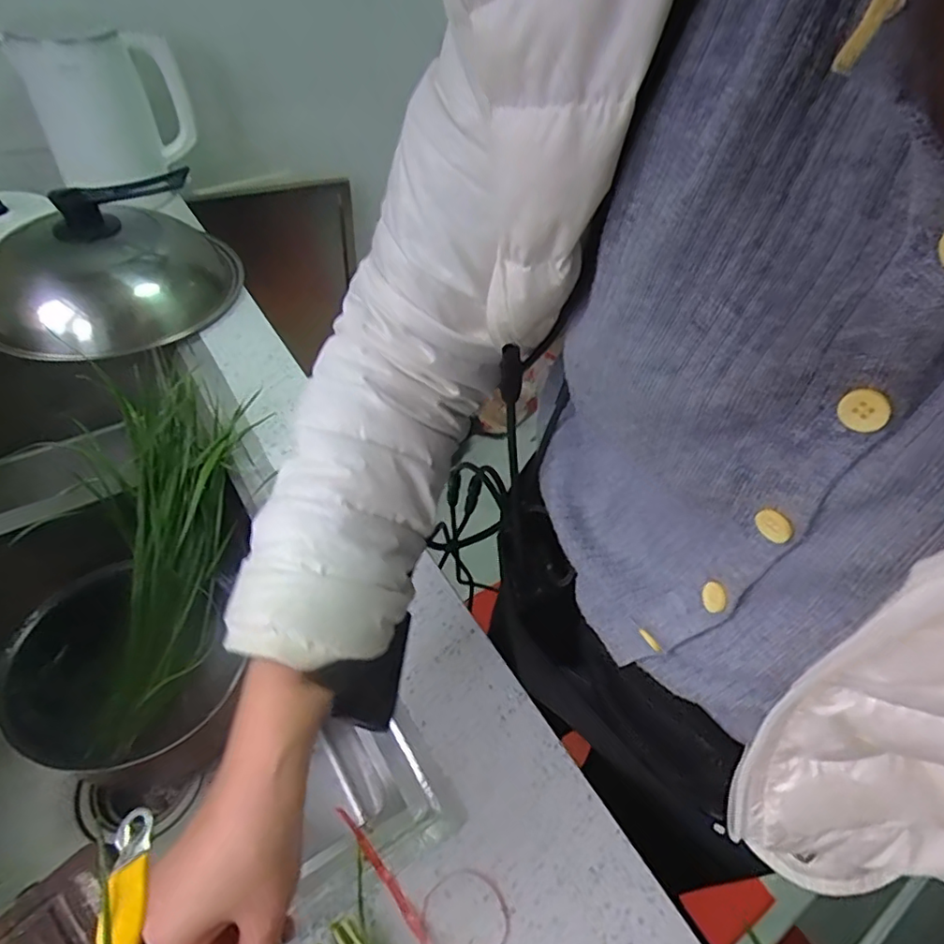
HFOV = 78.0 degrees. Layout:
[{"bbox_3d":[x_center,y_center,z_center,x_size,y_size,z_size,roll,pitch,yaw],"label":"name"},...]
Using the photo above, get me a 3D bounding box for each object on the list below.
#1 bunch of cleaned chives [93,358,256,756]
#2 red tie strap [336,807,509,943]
[{"bbox_3d":[-0.300,0.084,0.578,0.112,0.055,0.359,3,89,-3],"label":"bunch of cleaned chives"},{"bbox_3d":[-0.030,0.255,0.376,0.063,0.004,0.121,-25,56,-25],"label":"red tie strap"}]

